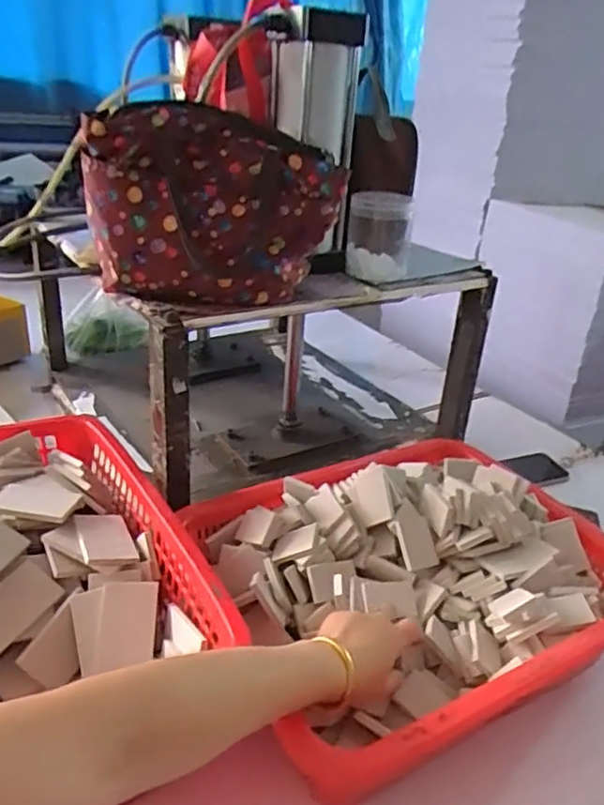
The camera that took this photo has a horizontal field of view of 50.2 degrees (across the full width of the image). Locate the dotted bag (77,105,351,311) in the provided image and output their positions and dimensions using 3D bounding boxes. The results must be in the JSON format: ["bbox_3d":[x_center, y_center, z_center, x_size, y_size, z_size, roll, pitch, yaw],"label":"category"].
[{"bbox_3d":[-0.098,-0.214,0.729,0.279,0.195,0.086,0,27,-9],"label":"dotted bag"}]

